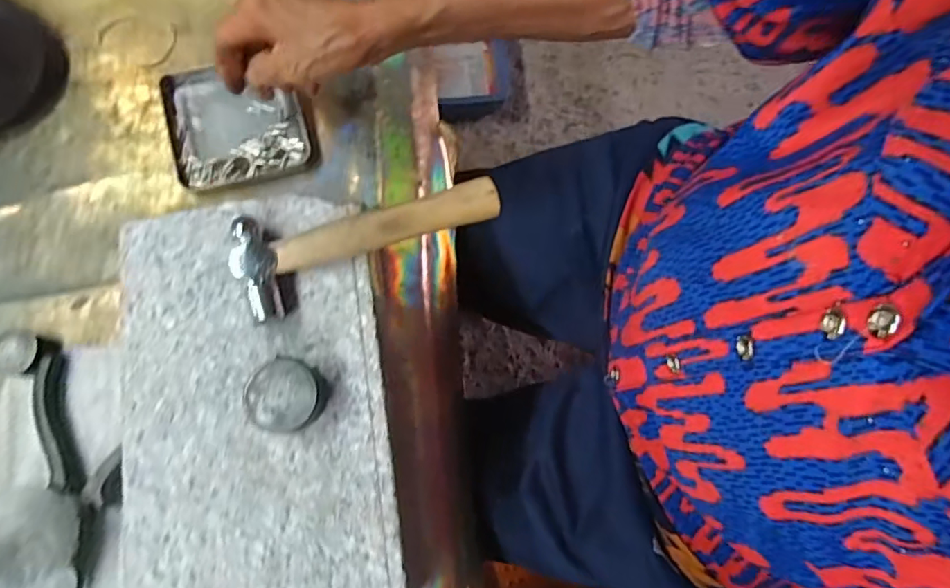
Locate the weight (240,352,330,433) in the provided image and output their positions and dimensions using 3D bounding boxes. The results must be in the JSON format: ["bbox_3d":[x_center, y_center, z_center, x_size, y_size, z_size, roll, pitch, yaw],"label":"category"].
[{"bbox_3d":[-0.100,0.053,0.292,0.036,0.021,0.036,0,77,-1],"label":"weight"}]

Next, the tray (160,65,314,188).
[{"bbox_3d":[-0.180,-0.131,0.418,0.099,0.010,0.099,-15,77,-5],"label":"tray"}]

